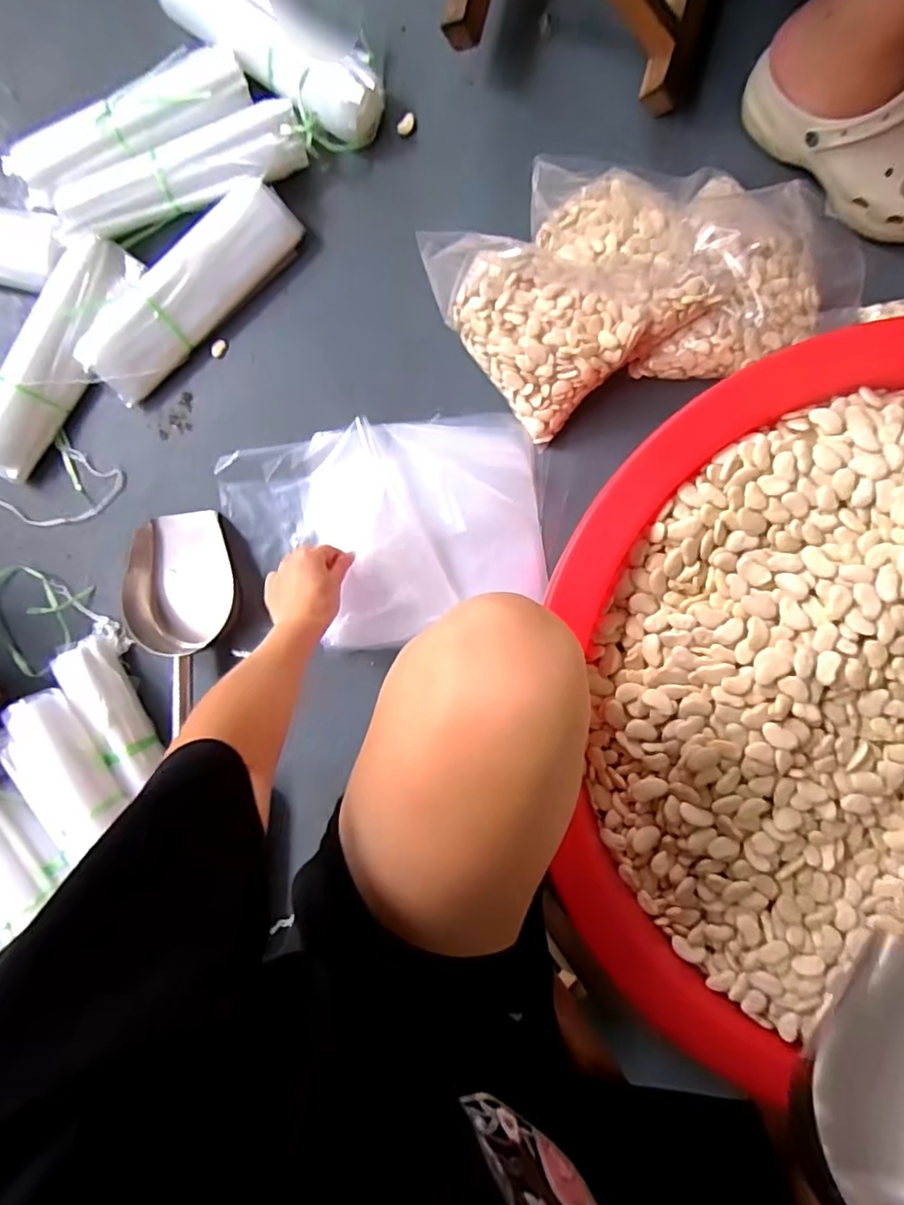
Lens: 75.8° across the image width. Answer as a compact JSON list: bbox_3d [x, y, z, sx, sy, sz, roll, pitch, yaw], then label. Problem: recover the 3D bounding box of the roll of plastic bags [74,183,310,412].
[{"bbox_3d":[-0.300,-0.354,0.660,0.284,0.055,0.088,-41,91,4],"label":"roll of plastic bags"}]

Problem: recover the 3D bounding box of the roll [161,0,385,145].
[{"bbox_3d":[-0.202,-0.618,0.642,0.281,0.053,0.091,36,93,3],"label":"roll"}]

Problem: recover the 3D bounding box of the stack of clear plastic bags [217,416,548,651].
[{"bbox_3d":[-0.075,-0.078,0.658,0.356,0.030,0.240,-8,88,4],"label":"stack of clear plastic bags"}]

